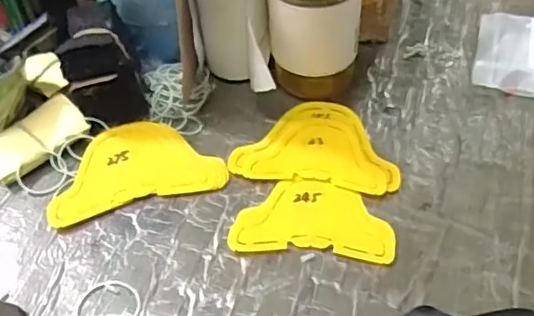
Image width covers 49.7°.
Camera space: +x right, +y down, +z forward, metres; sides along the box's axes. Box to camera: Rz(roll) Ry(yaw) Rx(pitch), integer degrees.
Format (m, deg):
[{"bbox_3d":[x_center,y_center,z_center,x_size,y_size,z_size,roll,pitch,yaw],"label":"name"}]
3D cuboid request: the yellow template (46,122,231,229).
[{"bbox_3d":[-0.118,0.005,0.513,0.148,0.005,0.090,-15,54,-7],"label":"yellow template"}]

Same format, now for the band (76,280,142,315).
[{"bbox_3d":[-0.118,0.112,0.430,0.046,0.004,0.045,24,56,23],"label":"band"}]

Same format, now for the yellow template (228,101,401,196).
[{"bbox_3d":[0.047,-0.015,0.524,0.142,0.004,0.099,7,51,11],"label":"yellow template"}]

